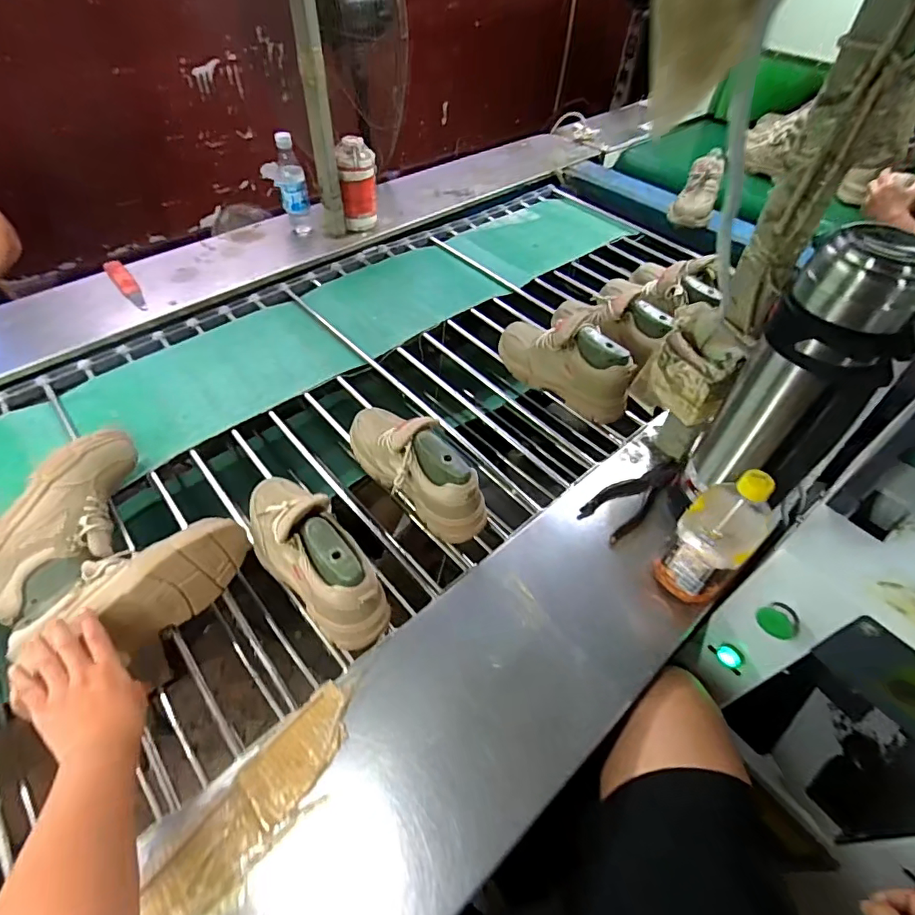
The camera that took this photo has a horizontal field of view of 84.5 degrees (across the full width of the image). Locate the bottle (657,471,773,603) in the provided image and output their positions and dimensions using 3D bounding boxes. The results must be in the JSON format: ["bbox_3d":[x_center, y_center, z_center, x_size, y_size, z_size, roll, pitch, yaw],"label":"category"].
[{"bbox_3d":[0.303,0.083,0.576,0.083,0.175,0.101,38,59,24],"label":"bottle"}]

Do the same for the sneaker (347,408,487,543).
[{"bbox_3d":[-0.068,-0.001,0.734,0.098,0.119,0.263,-31,60,-25],"label":"sneaker"}]

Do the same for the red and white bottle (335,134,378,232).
[{"bbox_3d":[-0.248,-0.678,1.263,0.090,0.189,0.083,-3,52,-6],"label":"red and white bottle"}]

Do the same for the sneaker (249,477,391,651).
[{"bbox_3d":[-0.186,0.106,0.636,0.264,0.116,0.101,38,59,24],"label":"sneaker"}]

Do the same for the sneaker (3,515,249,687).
[{"bbox_3d":[-0.397,0.155,0.634,0.118,0.098,0.248,33,57,21],"label":"sneaker"}]

